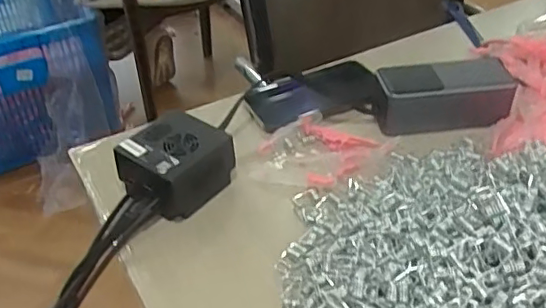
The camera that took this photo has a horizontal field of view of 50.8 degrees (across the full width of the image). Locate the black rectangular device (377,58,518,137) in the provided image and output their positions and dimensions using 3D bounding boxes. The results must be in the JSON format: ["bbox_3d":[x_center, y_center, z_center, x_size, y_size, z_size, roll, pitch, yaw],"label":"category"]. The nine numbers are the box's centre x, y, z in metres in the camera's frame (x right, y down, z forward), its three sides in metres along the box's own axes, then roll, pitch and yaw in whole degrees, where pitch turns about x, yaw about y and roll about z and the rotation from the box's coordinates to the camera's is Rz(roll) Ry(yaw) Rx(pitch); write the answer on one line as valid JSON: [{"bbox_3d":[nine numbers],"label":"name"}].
[{"bbox_3d":[0.170,-0.061,0.569,0.131,0.048,0.061,-1,39,1],"label":"black rectangular device"}]

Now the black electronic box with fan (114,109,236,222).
[{"bbox_3d":[-0.082,0.009,0.503,0.086,0.049,0.084,-31,48,-31],"label":"black electronic box with fan"}]

